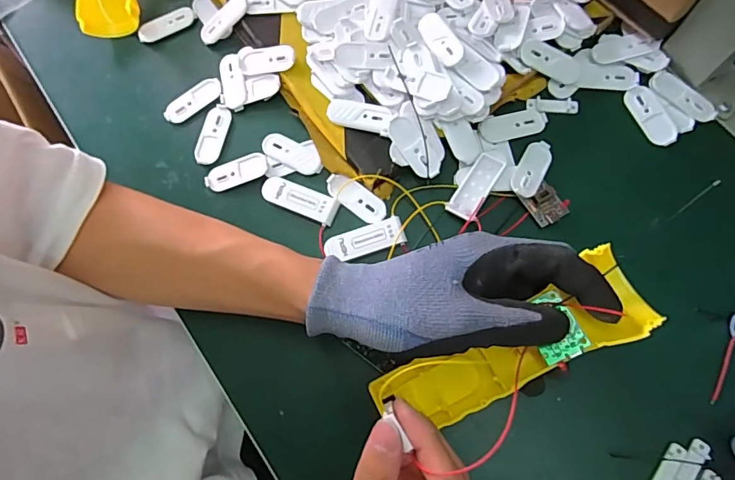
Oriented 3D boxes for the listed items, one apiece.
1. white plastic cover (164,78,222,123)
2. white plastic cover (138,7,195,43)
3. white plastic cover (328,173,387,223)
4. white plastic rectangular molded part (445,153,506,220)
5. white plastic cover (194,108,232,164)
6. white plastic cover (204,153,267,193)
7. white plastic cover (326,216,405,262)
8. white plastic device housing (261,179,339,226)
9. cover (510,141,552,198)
[{"bbox_3d":[-0.139,-0.111,0.387,0.049,0.004,0.020,-36,76,-6],"label":"white plastic cover"},{"bbox_3d":[-0.169,-0.181,0.406,0.049,0.009,0.013,-26,75,-3],"label":"white plastic cover"},{"bbox_3d":[-0.008,-0.032,0.355,0.050,0.006,0.017,34,80,12],"label":"white plastic cover"},{"bbox_3d":[0.076,-0.038,0.340,0.021,0.005,0.050,32,80,11],"label":"white plastic rectangular molded part"},{"bbox_3d":[-0.121,-0.081,0.380,0.019,0.005,0.048,16,77,8],"label":"white plastic cover"},{"bbox_3d":[-0.100,-0.052,0.367,0.048,0.005,0.020,-18,75,-1],"label":"white plastic cover"},{"bbox_3d":[-0.002,0.000,0.343,0.056,0.010,0.020,-18,75,-1],"label":"white plastic cover"},{"bbox_3d":[-0.051,-0.030,0.356,0.058,0.007,0.020,21,78,9],"label":"white plastic device housing"},{"bbox_3d":[0.116,-0.050,0.342,0.018,0.004,0.049,31,66,7],"label":"cover"}]

